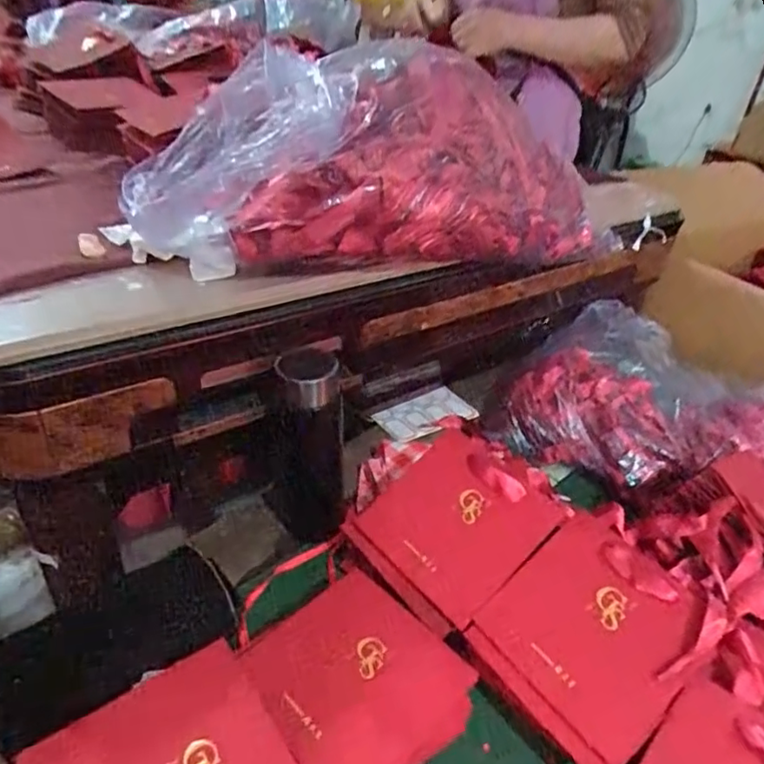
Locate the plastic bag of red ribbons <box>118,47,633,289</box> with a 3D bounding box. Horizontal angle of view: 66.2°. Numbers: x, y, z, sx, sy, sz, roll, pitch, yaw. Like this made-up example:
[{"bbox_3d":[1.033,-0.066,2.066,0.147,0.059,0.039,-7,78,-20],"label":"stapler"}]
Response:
[{"bbox_3d":[-0.002,-0.231,0.606,0.480,0.173,0.225,-15,39,-28],"label":"plastic bag of red ribbons"}]

